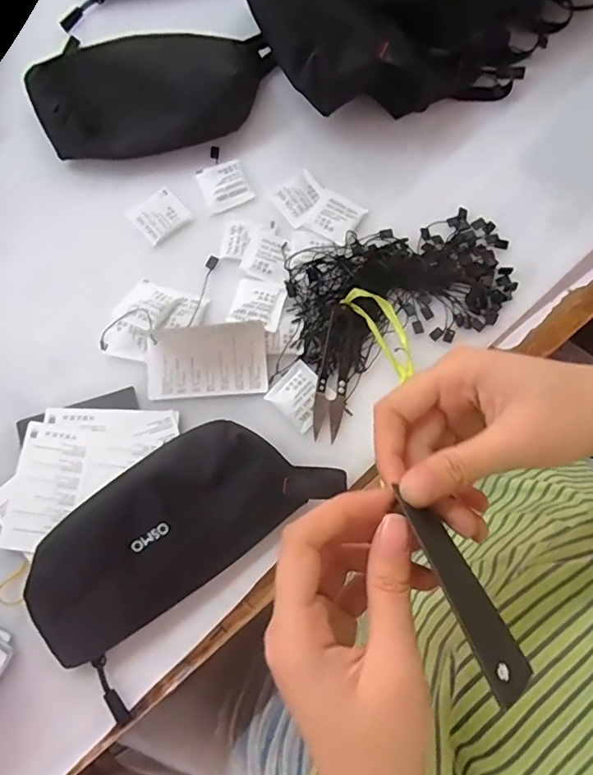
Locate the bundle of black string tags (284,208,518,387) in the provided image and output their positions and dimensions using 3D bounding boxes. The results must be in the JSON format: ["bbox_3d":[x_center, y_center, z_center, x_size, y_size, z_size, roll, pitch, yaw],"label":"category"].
[{"bbox_3d":[0.083,-0.075,0.416,0.172,0.015,0.108,-12,77,-4],"label":"bundle of black string tags"}]

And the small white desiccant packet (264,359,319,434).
[{"bbox_3d":[0.003,0.006,0.401,0.039,0.004,0.040,40,79,8],"label":"small white desiccant packet"}]

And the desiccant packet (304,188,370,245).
[{"bbox_3d":[0.031,-0.138,0.434,0.038,0.007,0.042,30,78,6],"label":"desiccant packet"}]

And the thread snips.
[{"bbox_3d":[0.028,-0.013,0.400,0.023,0.012,0.100,12,77,2],"label":"thread snips"}]

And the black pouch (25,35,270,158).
[{"bbox_3d":[-0.120,-0.245,0.448,0.193,0.030,0.096,-5,76,-2],"label":"black pouch"}]

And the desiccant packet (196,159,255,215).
[{"bbox_3d":[-0.059,-0.167,0.445,0.038,0.004,0.042,-25,78,-6],"label":"desiccant packet"}]

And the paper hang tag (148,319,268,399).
[{"bbox_3d":[-0.067,-0.021,0.406,0.088,0.005,0.055,-4,76,-2],"label":"paper hang tag"}]

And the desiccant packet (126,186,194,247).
[{"bbox_3d":[-0.111,-0.141,0.436,0.040,0.004,0.038,-39,80,-9],"label":"desiccant packet"}]

